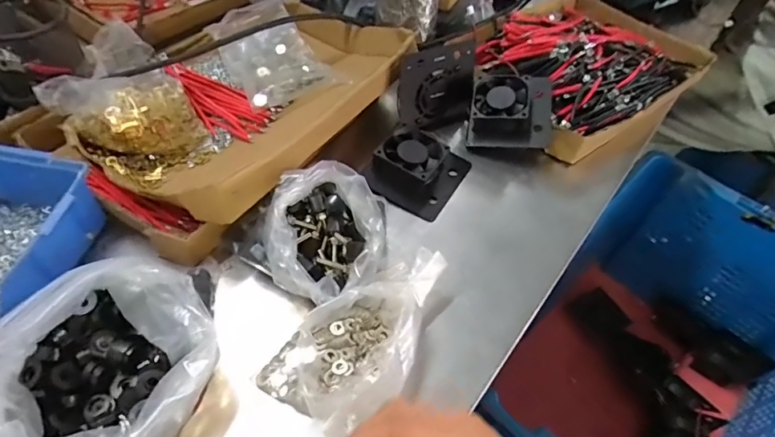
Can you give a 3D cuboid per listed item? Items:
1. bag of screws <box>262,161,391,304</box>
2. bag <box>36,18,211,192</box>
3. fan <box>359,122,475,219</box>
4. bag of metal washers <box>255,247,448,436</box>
[{"bbox_3d":[-0.048,0.010,0.394,0.098,0.069,0.121,2,50,-4],"label":"bag of screws"},{"bbox_3d":[-0.255,-0.111,0.465,0.115,0.058,0.150,-33,60,-28],"label":"bag"},{"bbox_3d":[0.033,-0.055,0.485,0.081,0.035,0.097,27,53,17],"label":"fan"},{"bbox_3d":[-0.008,0.088,0.356,0.159,0.045,0.091,-35,61,-29],"label":"bag of metal washers"}]

